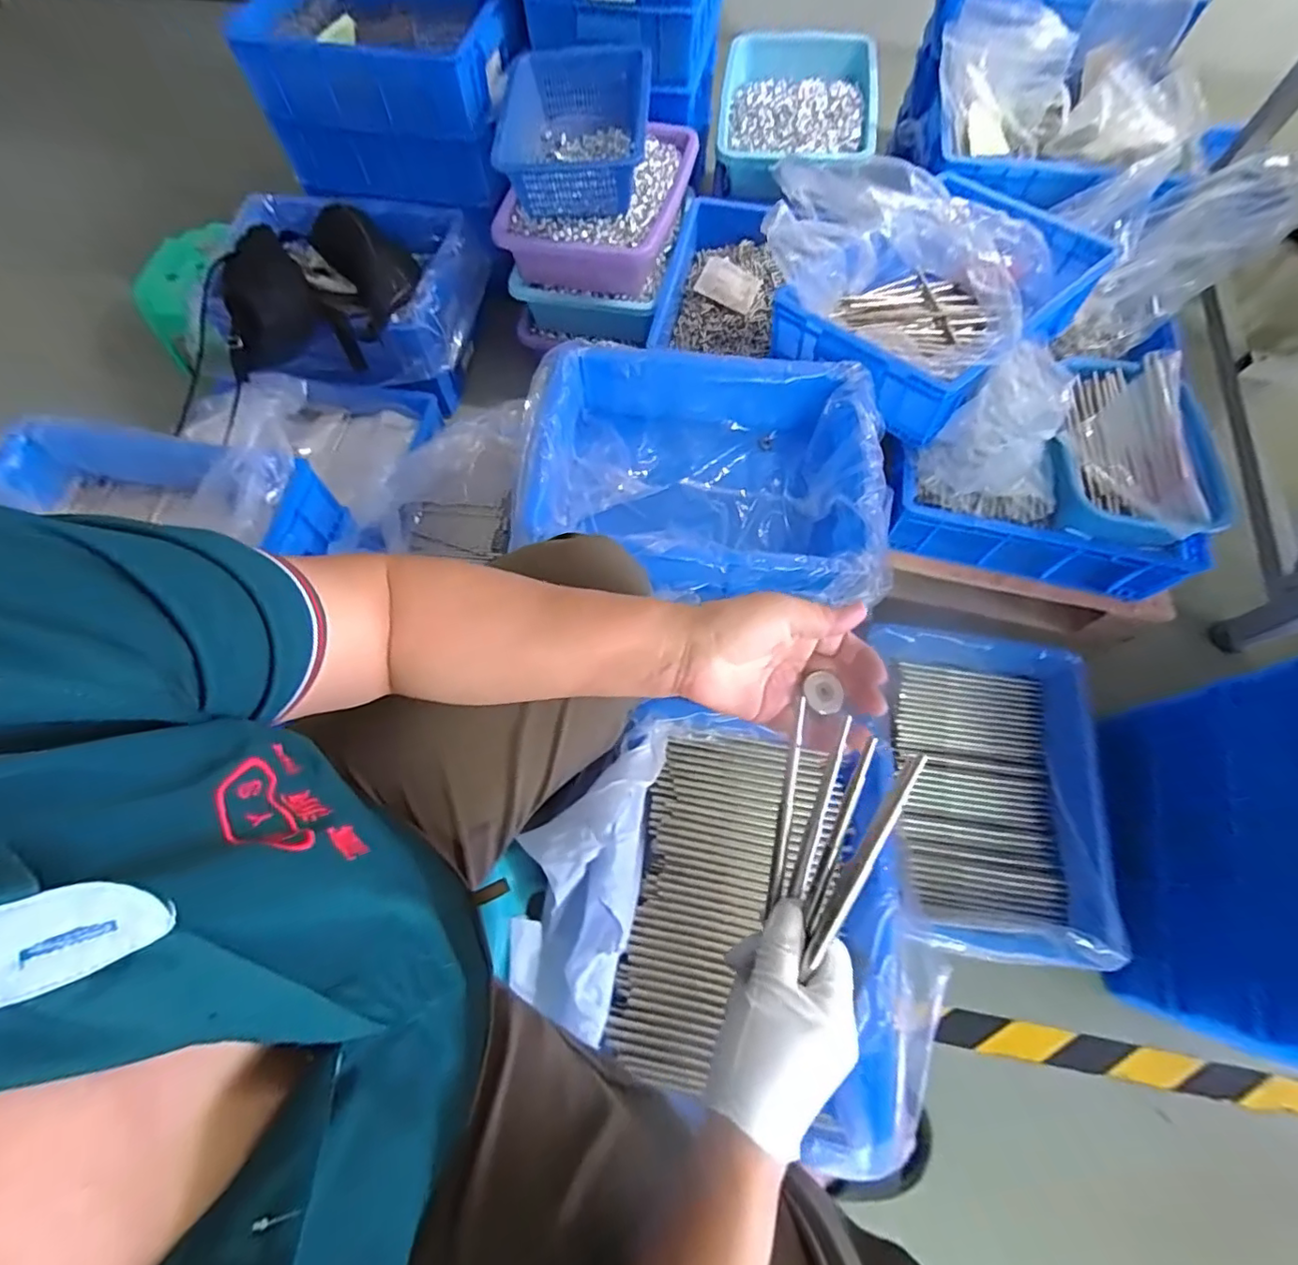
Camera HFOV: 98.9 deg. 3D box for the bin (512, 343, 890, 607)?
[{"bbox_3d":[0.073,-0.200,0.733,0.448,0.114,0.331,8,68,3],"label":"bin"}]

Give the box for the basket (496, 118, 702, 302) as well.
[{"bbox_3d":[-0.086,-0.763,0.996,0.283,0.111,0.329,15,69,6],"label":"basket"}]

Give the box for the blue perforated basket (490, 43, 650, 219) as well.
[{"bbox_3d":[-0.136,-0.820,0.922,0.260,0.110,0.289,2,68,1],"label":"blue perforated basket"}]

